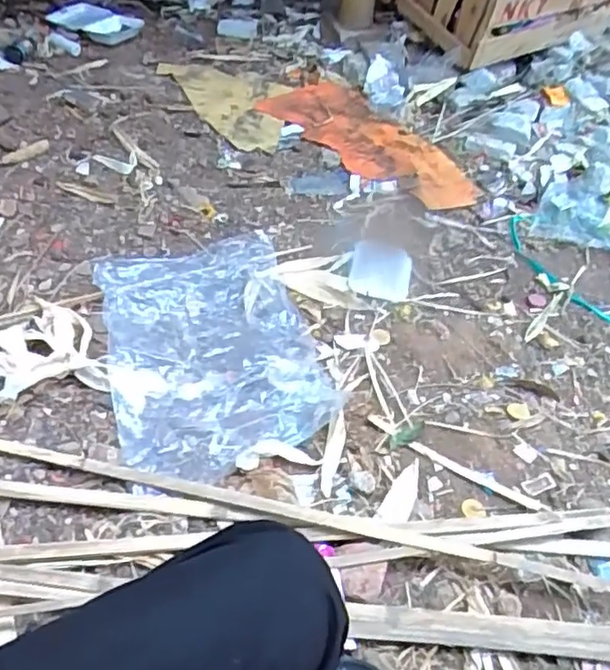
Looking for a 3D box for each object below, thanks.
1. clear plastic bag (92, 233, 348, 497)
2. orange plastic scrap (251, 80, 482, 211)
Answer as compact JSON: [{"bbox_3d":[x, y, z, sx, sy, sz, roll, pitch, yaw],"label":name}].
[{"bbox_3d":[-0.177,0.008,1.175,0.377,0.059,0.547,-14,52,-16],"label":"clear plastic bag"},{"bbox_3d":[0.174,-0.520,1.712,0.252,0.028,0.653,-32,59,-28],"label":"orange plastic scrap"}]

